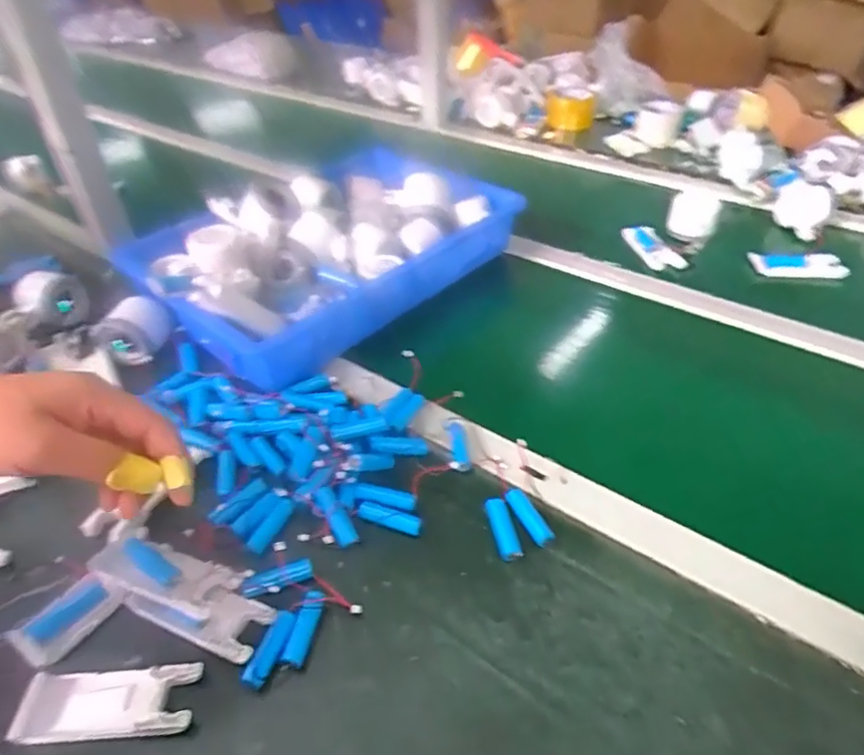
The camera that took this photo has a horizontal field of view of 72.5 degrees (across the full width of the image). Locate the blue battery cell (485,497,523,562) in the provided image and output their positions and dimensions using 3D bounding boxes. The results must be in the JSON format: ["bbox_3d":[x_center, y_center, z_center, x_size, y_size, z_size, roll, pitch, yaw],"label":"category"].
[{"bbox_3d":[0.057,0.121,0.471,0.018,0.012,0.052,-9,42,-8],"label":"blue battery cell"}]

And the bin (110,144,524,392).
[{"bbox_3d":[-0.119,-0.158,0.728,0.419,0.114,0.250,-31,49,-29],"label":"bin"}]

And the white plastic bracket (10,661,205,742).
[{"bbox_3d":[-0.207,0.209,0.378,0.107,0.015,0.039,-3,41,-2],"label":"white plastic bracket"}]

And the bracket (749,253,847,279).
[{"bbox_3d":[0.471,-0.143,0.762,0.117,0.025,0.039,2,41,4],"label":"bracket"}]

